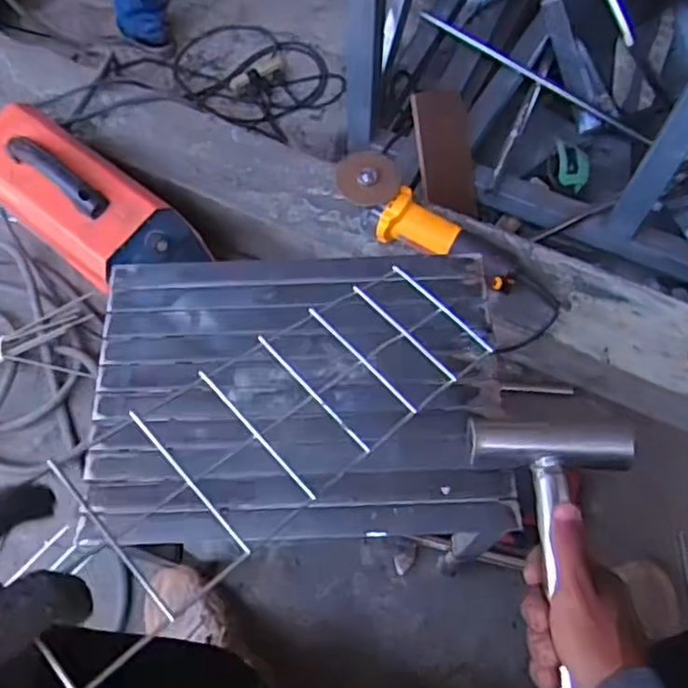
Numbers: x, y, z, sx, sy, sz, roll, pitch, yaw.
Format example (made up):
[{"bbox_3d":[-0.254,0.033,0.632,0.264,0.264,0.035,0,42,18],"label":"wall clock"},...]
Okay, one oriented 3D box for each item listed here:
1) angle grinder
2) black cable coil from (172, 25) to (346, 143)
[{"bbox_3d":[0.123,-0.180,0.921,0.285,0.092,0.091,26,67,12],"label":"angle grinder"},{"bbox_3d":[-0.216,-0.670,1.617,0.444,0.040,0.305,25,67,11],"label":"black cable coil"}]

